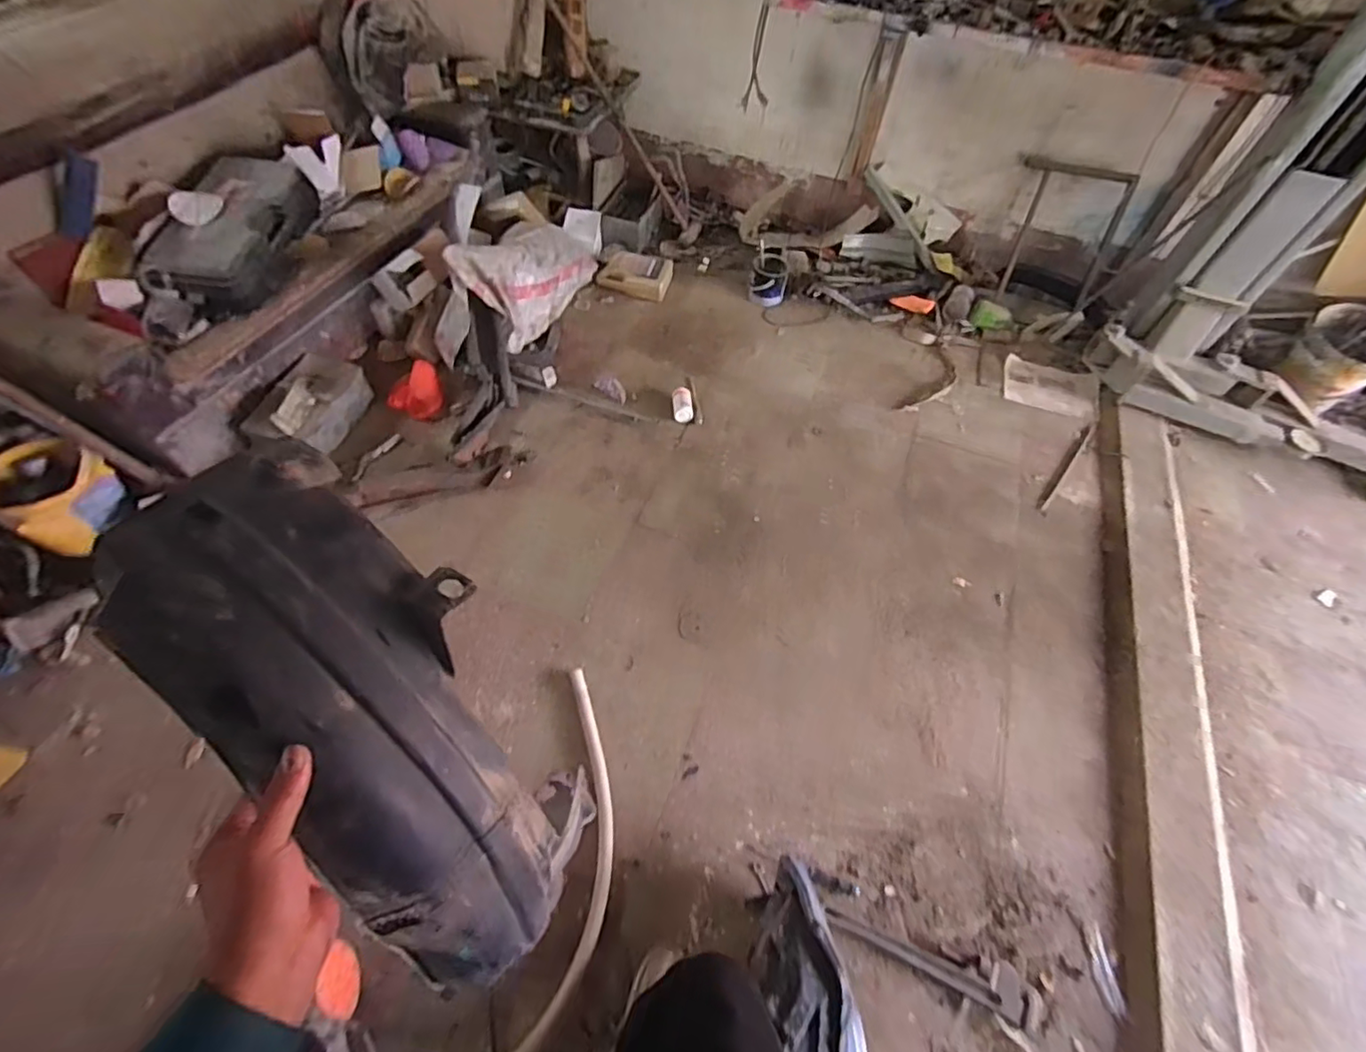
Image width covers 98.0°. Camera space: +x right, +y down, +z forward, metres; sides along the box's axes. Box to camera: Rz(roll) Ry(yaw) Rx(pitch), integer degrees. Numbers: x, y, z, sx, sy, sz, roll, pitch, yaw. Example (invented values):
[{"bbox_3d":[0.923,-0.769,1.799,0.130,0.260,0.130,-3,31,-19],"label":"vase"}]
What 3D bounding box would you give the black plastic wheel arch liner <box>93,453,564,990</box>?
[{"bbox_3d":[-0.252,0.198,0.519,0.197,0.122,0.538,-29,105,-16],"label":"black plastic wheel arch liner"}]

